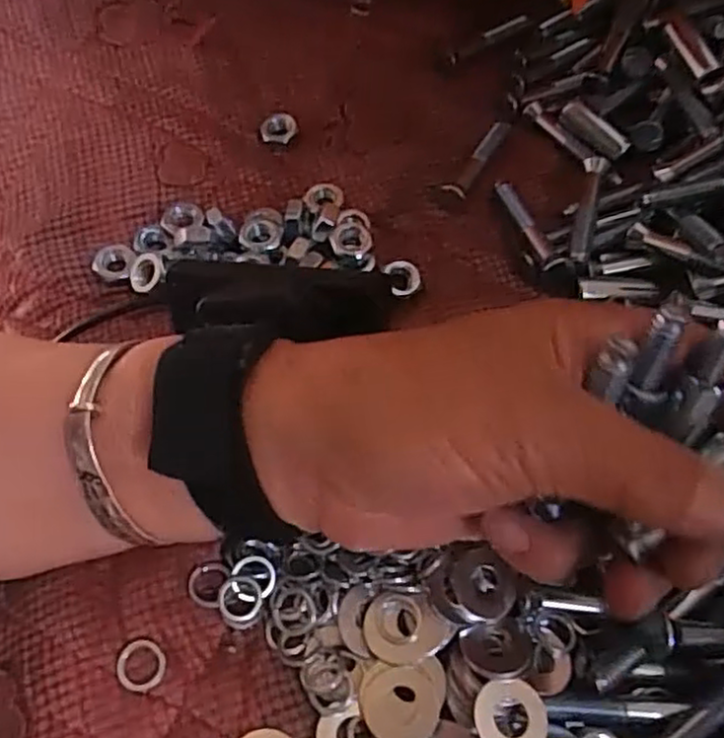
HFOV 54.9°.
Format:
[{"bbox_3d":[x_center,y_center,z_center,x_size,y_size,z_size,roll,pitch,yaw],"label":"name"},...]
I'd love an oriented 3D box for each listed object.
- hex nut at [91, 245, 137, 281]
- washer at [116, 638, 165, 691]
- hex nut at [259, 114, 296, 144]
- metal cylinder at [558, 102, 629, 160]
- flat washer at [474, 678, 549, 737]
[{"bbox_3d":[-0.097,-0.042,0.276,0.016,0.005,0.015,24,62,11],"label":"hex nut"},{"bbox_3d":[-0.065,0.087,0.206,0.014,0.004,0.014,-7,61,-6],"label":"washer"},{"bbox_3d":[-0.038,-0.109,0.313,0.015,0.004,0.016,-10,61,-8],"label":"hex nut"},{"bbox_3d":[0.105,-0.108,0.313,0.011,0.007,0.033,-38,68,-21],"label":"metal cylinder"},{"bbox_3d":[0.042,0.100,0.198,0.020,0.004,0.021,-7,60,-3],"label":"flat washer"}]

